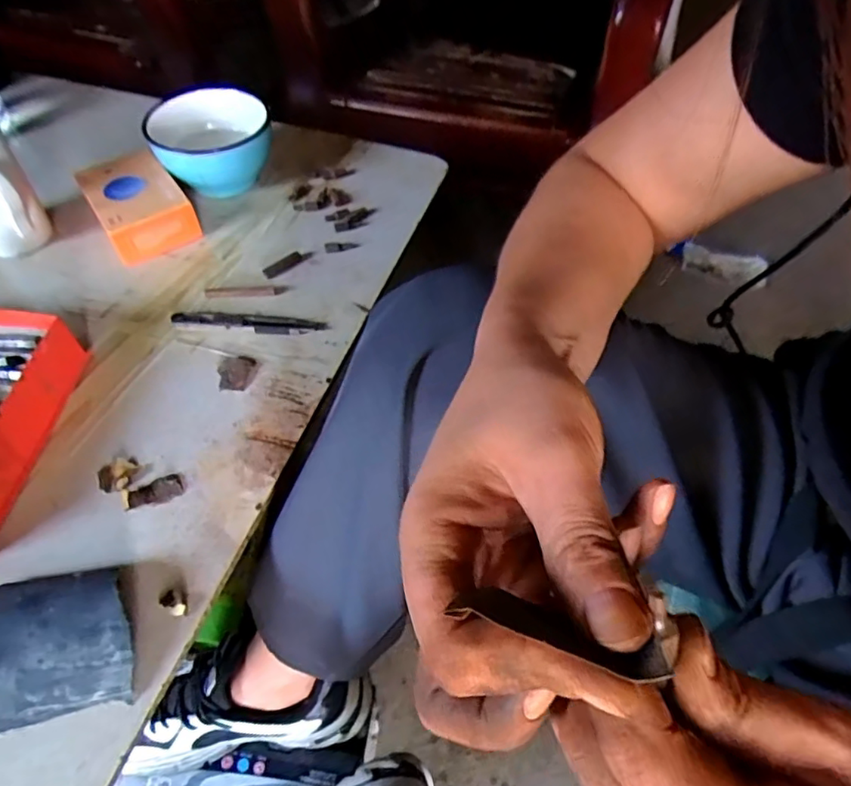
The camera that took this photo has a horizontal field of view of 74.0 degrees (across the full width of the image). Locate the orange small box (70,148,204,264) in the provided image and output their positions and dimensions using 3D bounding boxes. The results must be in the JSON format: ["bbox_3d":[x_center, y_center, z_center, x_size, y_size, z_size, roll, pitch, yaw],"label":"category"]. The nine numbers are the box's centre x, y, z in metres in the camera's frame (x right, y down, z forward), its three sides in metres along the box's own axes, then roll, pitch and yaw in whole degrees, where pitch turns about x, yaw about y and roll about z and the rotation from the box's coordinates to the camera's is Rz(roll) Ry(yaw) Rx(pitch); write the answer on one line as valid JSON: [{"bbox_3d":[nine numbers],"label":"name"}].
[{"bbox_3d":[-0.324,-0.213,0.641,0.093,0.046,0.132,-27,59,-21],"label":"orange small box"}]

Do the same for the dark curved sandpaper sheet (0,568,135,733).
[{"bbox_3d":[-0.254,0.165,0.376,0.110,0.025,0.093,-11,54,-10],"label":"dark curved sandpaper sheet"}]

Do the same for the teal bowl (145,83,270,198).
[{"bbox_3d":[-0.256,-0.297,0.676,0.132,0.090,0.131,1,53,-2],"label":"teal bowl"}]

